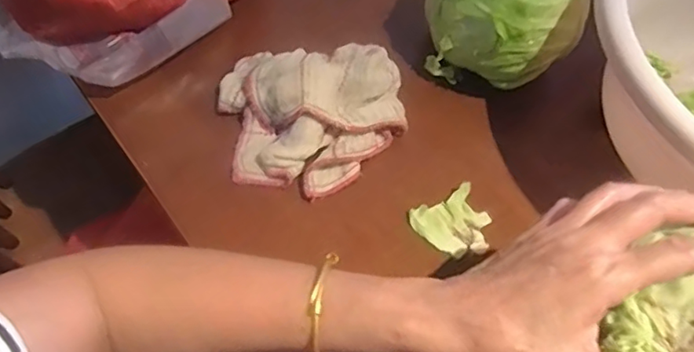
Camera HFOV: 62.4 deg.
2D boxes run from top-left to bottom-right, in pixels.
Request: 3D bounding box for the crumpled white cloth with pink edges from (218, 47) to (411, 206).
[{"bbox_3d":[-0.028,-0.051,0.463,0.151,0.049,0.131,-2,59,-5],"label":"crumpled white cloth with pink edges"}]

